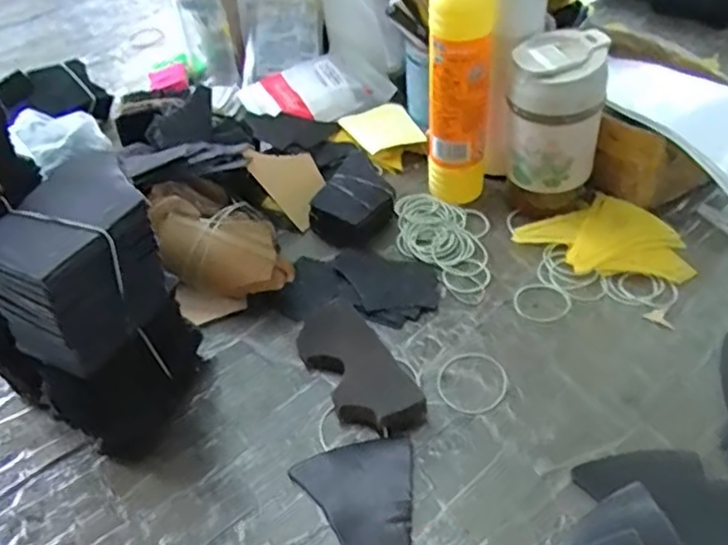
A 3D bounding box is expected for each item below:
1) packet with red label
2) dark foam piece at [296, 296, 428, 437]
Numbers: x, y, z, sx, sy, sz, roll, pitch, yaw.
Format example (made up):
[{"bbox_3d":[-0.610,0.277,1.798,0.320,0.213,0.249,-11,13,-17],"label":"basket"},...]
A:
[{"bbox_3d":[-0.058,-0.224,0.803,0.170,0.041,0.098,-18,46,-12],"label":"packet with red label"},{"bbox_3d":[-0.009,0.074,0.521,0.059,0.021,0.139,-23,47,-17],"label":"dark foam piece"}]

